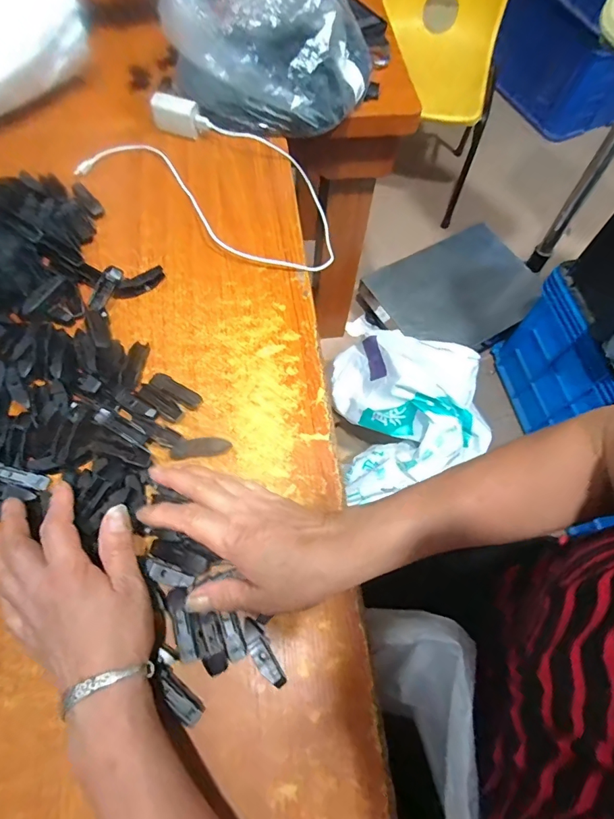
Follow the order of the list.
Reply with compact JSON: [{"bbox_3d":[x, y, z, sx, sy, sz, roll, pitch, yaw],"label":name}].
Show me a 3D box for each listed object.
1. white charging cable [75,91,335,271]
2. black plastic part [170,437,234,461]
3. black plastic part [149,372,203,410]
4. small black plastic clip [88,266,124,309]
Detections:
[{"bbox_3d":[-0.093,-0.268,0.538,0.321,0.100,0.179,31,69,11],"label":"white charging cable"},{"bbox_3d":[-0.094,0.033,0.387,0.053,0.010,0.019,-8,67,-6],"label":"black plastic part"},{"bbox_3d":[-0.122,-0.018,0.407,0.048,0.011,0.015,31,68,-2],"label":"black plastic part"},{"bbox_3d":[-0.205,-0.124,0.446,0.016,0.008,0.049,26,83,9],"label":"small black plastic clip"}]

